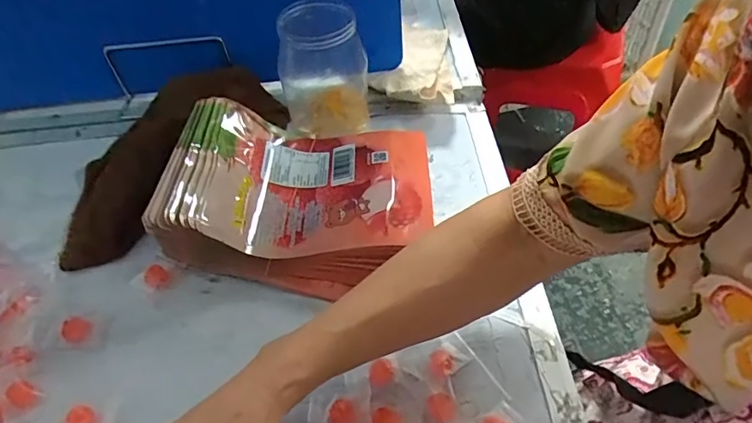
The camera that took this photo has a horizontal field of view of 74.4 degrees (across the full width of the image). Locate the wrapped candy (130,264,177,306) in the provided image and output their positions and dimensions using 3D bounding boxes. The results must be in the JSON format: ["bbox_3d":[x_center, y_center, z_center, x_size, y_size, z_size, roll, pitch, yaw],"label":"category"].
[{"bbox_3d":[-0.208,0.064,0.467,0.036,0.009,0.033,30,58,27],"label":"wrapped candy"}]

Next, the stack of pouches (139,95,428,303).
[{"bbox_3d":[-0.066,-0.030,0.482,0.244,0.093,0.189,6,50,10],"label":"stack of pouches"}]

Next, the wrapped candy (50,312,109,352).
[{"bbox_3d":[-0.267,0.104,0.441,0.053,0.008,0.033,-2,49,3],"label":"wrapped candy"}]

